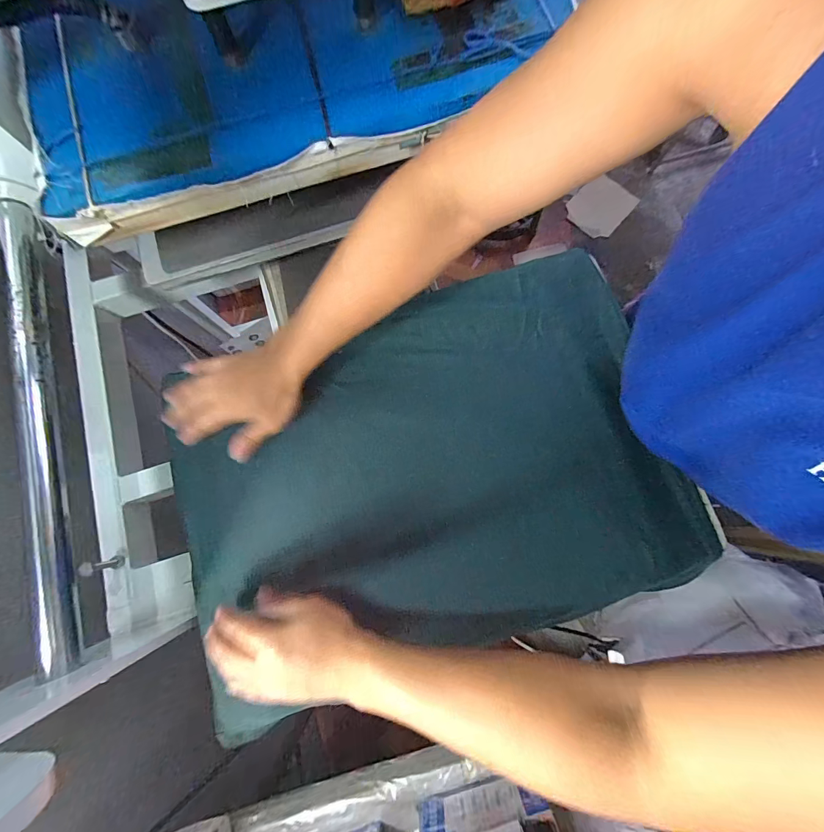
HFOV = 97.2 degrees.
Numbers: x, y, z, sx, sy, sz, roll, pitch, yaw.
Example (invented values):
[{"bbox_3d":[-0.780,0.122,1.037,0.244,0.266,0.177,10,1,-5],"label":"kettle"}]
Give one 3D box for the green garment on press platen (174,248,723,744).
[{"bbox_3d":[0.007,0.056,0.428,0.569,0.050,0.412,-17,77,-2],"label":"green garment on press platen"}]

